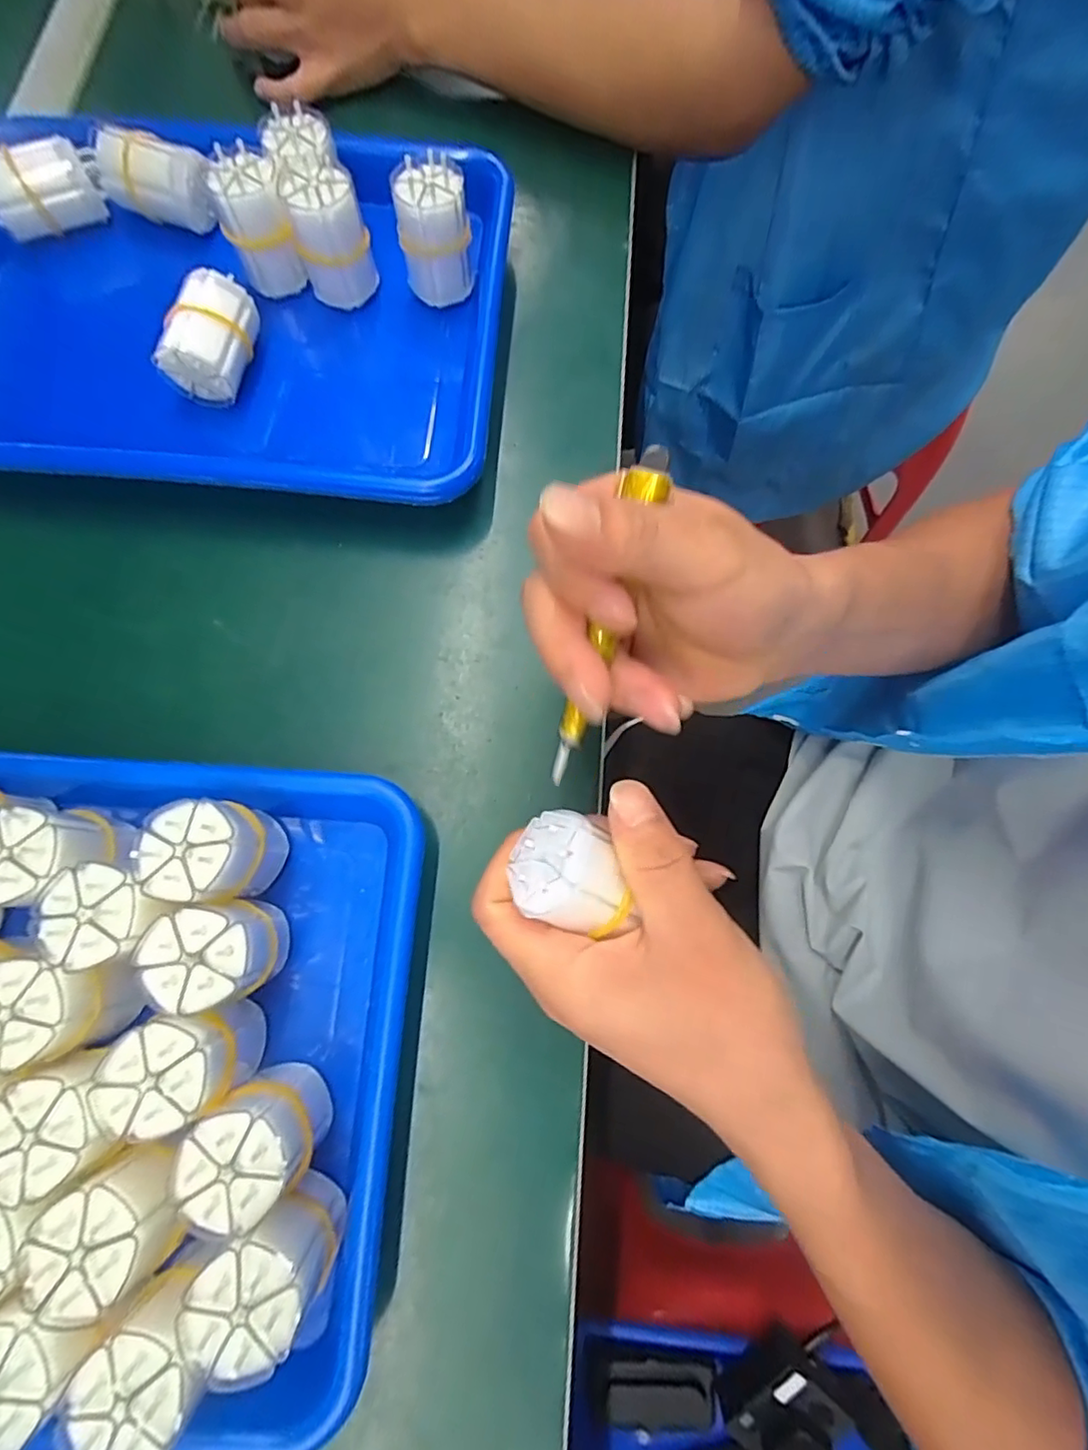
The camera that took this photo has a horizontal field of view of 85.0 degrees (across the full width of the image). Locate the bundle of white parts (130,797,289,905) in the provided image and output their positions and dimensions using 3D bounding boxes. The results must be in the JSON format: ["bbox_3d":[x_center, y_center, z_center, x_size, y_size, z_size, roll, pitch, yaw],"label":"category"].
[{"bbox_3d":[-0.138,0.055,0.257,0.035,0.063,0.040,-10,79,-1],"label":"bundle of white parts"}]

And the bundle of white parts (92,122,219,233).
[{"bbox_3d":[-0.229,-0.328,0.356,0.075,0.031,0.034,15,79,4],"label":"bundle of white parts"}]

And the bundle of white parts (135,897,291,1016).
[{"bbox_3d":[-0.129,0.092,0.247,0.035,0.067,0.038,0,79,1],"label":"bundle of white parts"}]

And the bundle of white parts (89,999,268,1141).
[{"bbox_3d":[-0.137,0.132,0.238,0.035,0.066,0.037,0,79,1],"label":"bundle of white parts"}]

